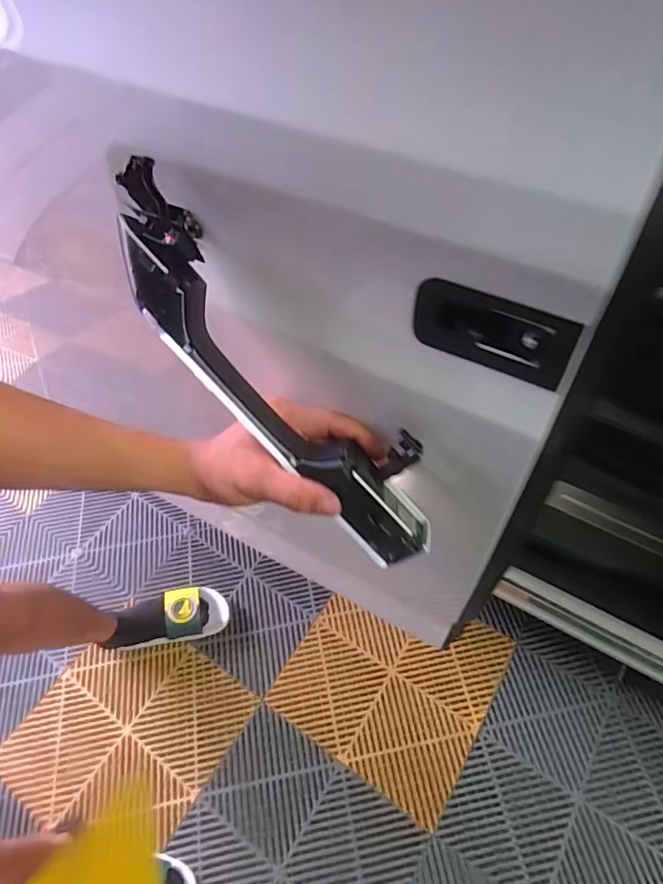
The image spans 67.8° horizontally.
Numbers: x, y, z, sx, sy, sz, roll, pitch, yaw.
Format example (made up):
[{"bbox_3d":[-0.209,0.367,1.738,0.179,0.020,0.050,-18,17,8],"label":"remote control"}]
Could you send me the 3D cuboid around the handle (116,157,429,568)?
[{"bbox_3d":[-0.032,-0.040,0.329,0.298,0.068,0.063,47,65,-11],"label":"handle"}]

